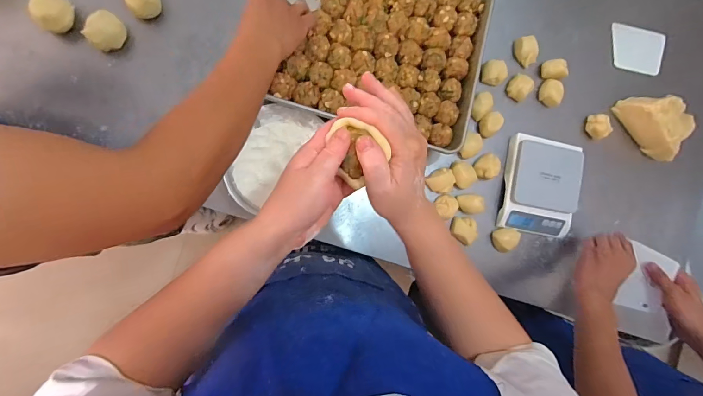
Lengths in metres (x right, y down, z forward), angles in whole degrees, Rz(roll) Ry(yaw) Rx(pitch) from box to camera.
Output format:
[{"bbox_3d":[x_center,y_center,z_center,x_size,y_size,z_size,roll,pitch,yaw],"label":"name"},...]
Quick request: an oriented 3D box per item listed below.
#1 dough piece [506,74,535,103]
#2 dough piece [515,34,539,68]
[{"bbox_3d":[0.334,-0.218,0.684,0.045,0.027,0.052,-28,93,-9],"label":"dough piece"},{"bbox_3d":[0.347,-0.291,0.692,0.039,0.031,0.052,-15,91,-9],"label":"dough piece"}]

